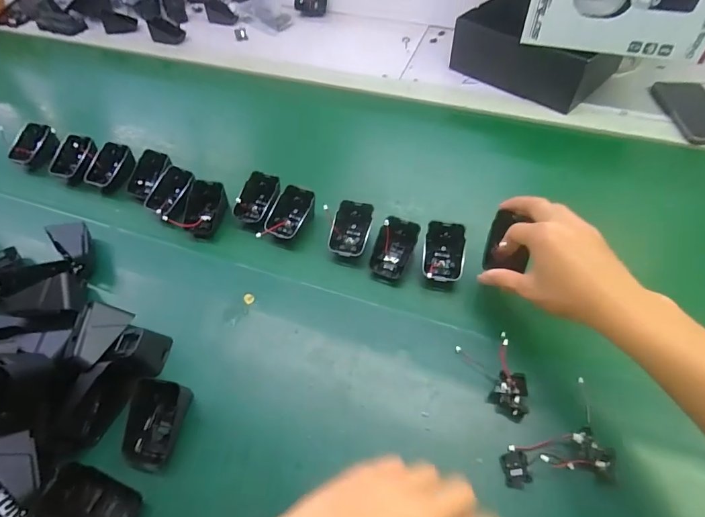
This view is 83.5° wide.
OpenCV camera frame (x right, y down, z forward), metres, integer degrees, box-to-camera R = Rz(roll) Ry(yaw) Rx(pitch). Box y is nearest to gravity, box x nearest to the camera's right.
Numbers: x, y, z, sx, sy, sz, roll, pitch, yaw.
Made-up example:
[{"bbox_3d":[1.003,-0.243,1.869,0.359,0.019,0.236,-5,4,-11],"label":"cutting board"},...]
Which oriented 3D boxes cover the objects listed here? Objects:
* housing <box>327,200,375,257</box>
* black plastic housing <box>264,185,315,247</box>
[{"bbox_3d":[0.000,-0.032,0.472,0.046,0.033,0.066,8,58,12],"label":"housing"},{"bbox_3d":[-0.078,-0.050,0.490,0.050,0.039,0.072,27,59,20],"label":"black plastic housing"}]

